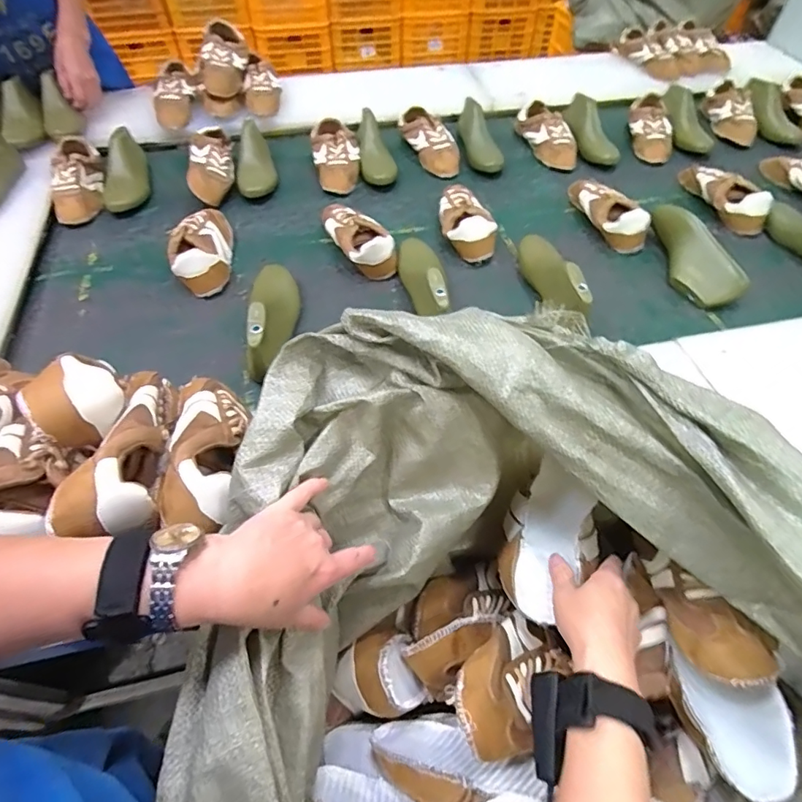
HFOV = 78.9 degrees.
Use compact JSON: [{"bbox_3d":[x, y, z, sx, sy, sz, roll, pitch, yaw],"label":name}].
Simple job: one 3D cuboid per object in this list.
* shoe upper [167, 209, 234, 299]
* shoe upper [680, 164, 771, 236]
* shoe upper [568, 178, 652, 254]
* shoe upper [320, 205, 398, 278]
[{"bbox_3d":[-0.367,-0.279,0.889,0.100,0.072,0.203,-6,55,-3],"label":"shoe upper"},{"bbox_3d":[0.676,-0.443,1.030,0.076,0.065,0.221,-16,56,-10],"label":"shoe upper"},{"bbox_3d":[0.406,-0.392,0.989,0.069,0.072,0.234,-21,57,-13],"label":"shoe upper"},{"bbox_3d":[-0.083,-0.314,0.918,0.085,0.065,0.205,-25,58,-15],"label":"shoe upper"}]

